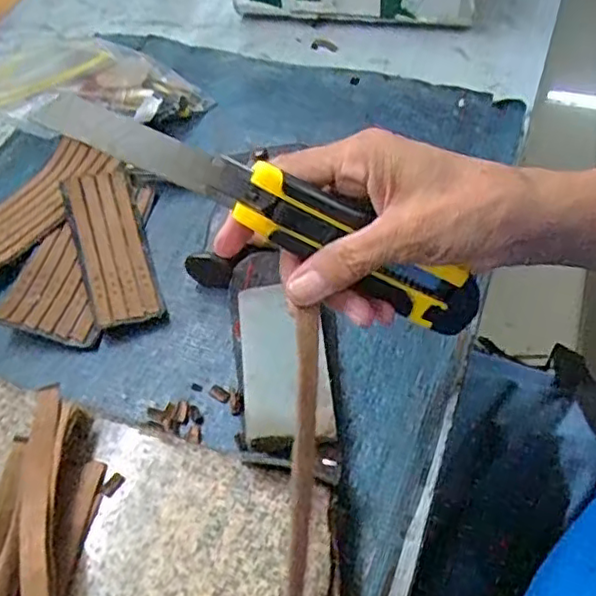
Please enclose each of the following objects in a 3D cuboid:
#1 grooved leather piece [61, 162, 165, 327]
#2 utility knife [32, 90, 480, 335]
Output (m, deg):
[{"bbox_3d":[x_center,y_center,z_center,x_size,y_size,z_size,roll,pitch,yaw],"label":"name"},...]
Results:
[{"bbox_3d":[-0.138,-0.041,0.467,0.049,0.008,0.146,-16,60,-13],"label":"grooved leather piece"},{"bbox_3d":[-0.002,-0.035,0.283,0.217,0.033,0.018,25,51,-24],"label":"utility knife"}]

